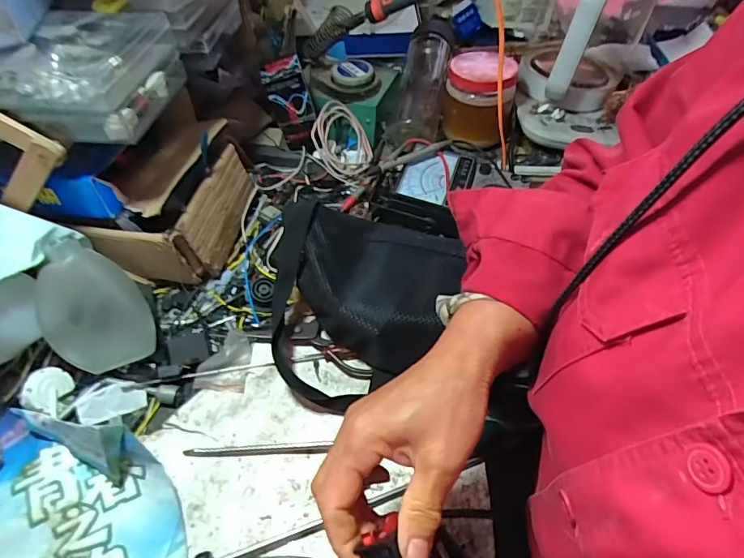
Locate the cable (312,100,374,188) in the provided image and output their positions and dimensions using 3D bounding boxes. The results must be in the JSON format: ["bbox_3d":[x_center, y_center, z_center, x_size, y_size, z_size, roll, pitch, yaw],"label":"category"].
[{"bbox_3d":[-0.043,-0.183,0.639,0.089,0.037,0.088,4,81,-25],"label":"cable"}]

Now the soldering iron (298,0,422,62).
[{"bbox_3d":[0.006,-0.312,0.547,0.258,0.038,0.032,-3,45,35],"label":"soldering iron"}]

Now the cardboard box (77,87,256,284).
[{"bbox_3d":[-0.212,-0.094,0.524,0.112,0.111,0.181,12,52,9],"label":"cardboard box"}]

